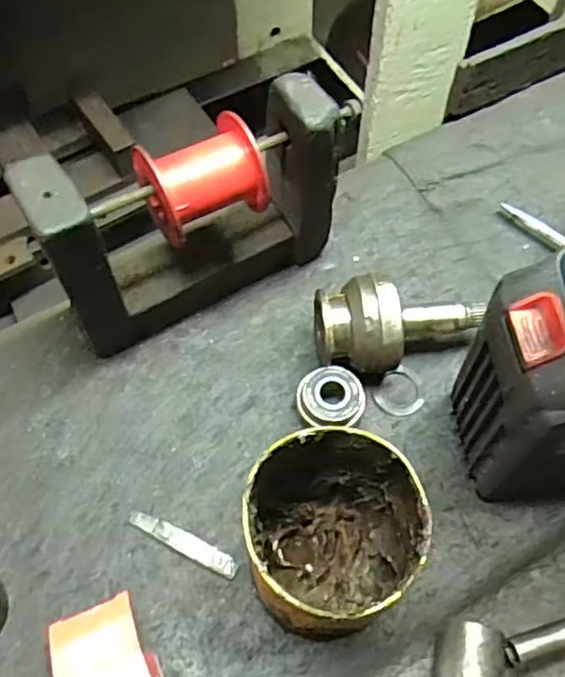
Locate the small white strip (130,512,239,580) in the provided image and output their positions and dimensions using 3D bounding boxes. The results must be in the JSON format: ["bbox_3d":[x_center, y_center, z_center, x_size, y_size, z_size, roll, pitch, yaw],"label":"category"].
[{"bbox_3d":[-0.054,0.112,0.359,0.066,0.004,0.011,24,64,13],"label":"small white strip"}]

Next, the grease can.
[{"bbox_3d":[0.022,0.095,0.305,0.071,0.115,0.074,0,62,-1],"label":"grease can"}]

